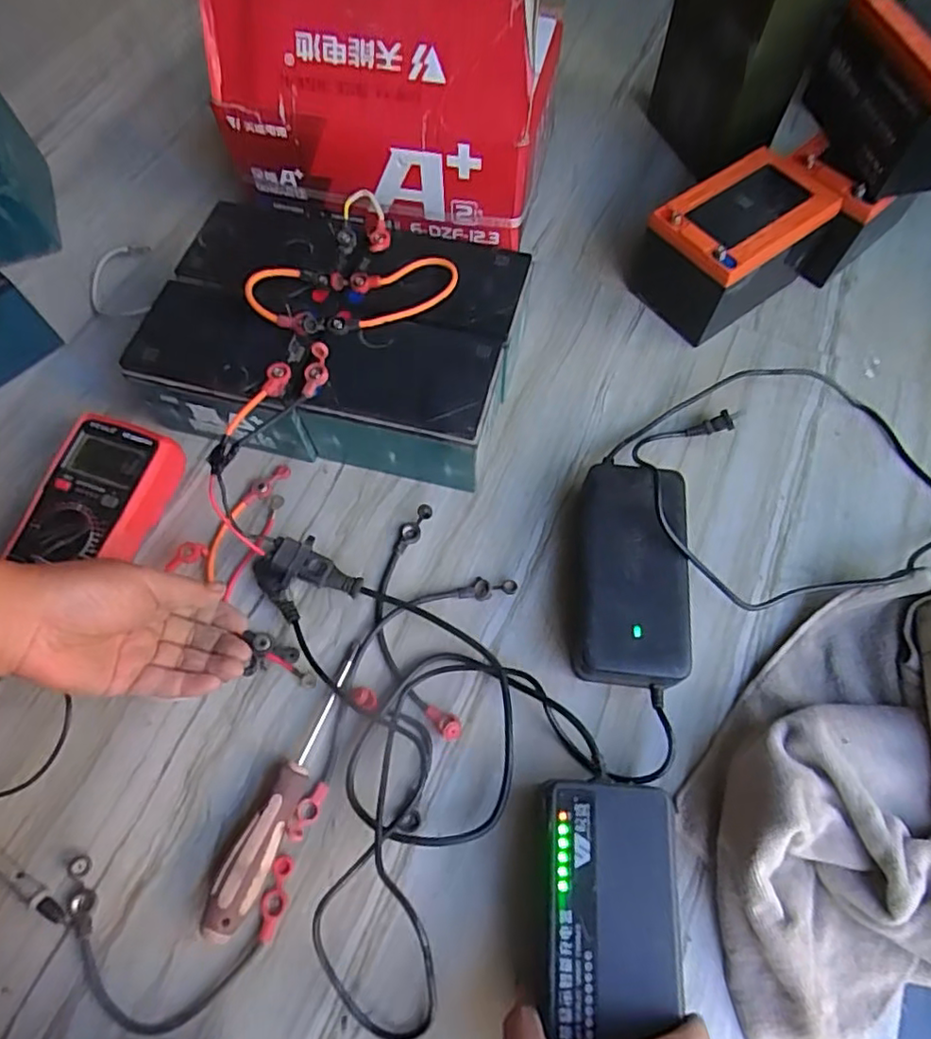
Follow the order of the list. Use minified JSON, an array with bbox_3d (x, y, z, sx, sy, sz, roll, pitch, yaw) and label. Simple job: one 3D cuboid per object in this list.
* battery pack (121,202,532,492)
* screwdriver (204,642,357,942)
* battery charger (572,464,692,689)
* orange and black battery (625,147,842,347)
[{"bbox_3d":[-0.109,-0.156,0.552,0.289,0.108,0.194,11,67,5],"label":"battery pack"},{"bbox_3d":[-0.124,0.183,0.438,0.029,0.030,0.201,20,68,9],"label":"screwdriver"},{"bbox_3d":[0.128,0.042,0.489,0.080,0.051,0.170,6,67,3],"label":"battery charger"},{"bbox_3d":[0.257,-0.266,0.601,0.160,0.098,0.105,-35,71,-14],"label":"orange and black battery"}]

